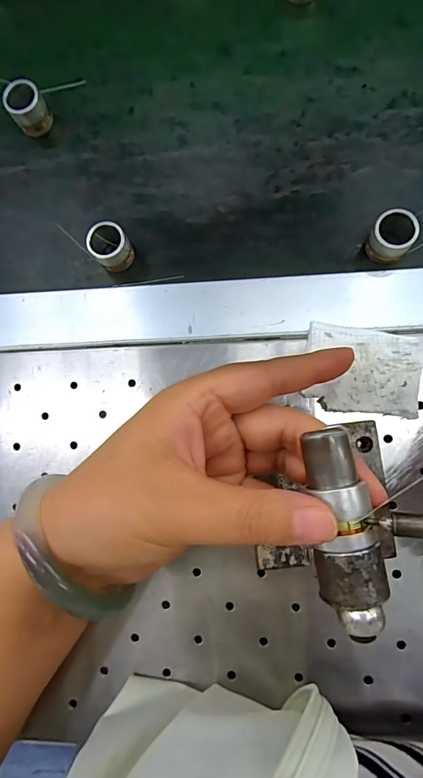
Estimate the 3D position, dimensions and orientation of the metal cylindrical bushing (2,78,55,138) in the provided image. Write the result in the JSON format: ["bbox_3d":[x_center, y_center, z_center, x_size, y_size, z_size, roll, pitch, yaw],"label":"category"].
[{"bbox_3d":[-0.128,-0.196,0.279,0.024,0.026,0.023,-1,84,6],"label":"metal cylindrical bushing"}]

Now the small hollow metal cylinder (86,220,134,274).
[{"bbox_3d":[-0.066,-0.093,0.263,0.025,0.026,0.024,-1,84,6],"label":"small hollow metal cylinder"}]

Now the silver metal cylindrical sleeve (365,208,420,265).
[{"bbox_3d":[0.108,-0.091,0.240,0.025,0.024,0.024,-1,84,6],"label":"silver metal cylindrical sleeve"}]

